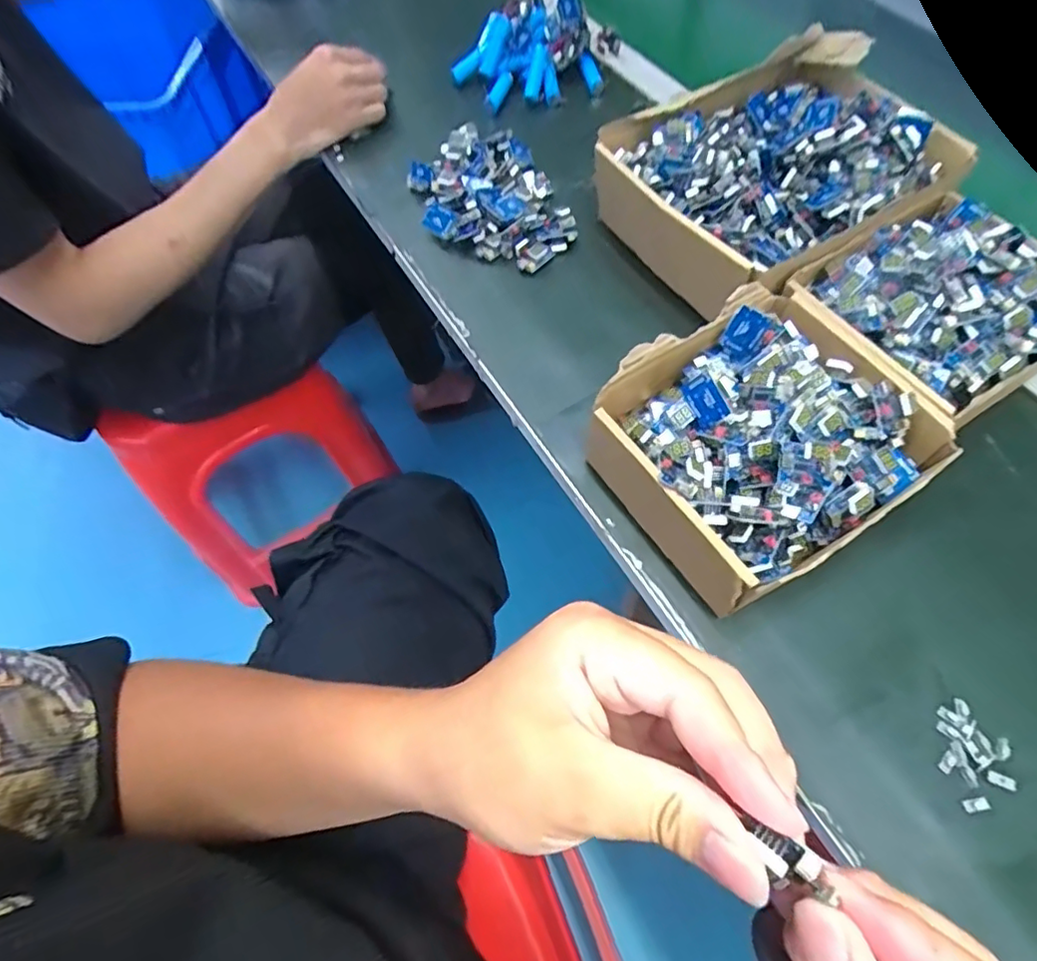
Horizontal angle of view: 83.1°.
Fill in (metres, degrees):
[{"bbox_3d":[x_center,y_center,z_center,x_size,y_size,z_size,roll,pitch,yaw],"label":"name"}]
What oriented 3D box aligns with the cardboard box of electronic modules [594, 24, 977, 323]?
[{"bbox_3d":[0.183,-0.223,0.443,0.237,0.080,0.186,-26,64,-11],"label":"cardboard box of electronic modules"}]

